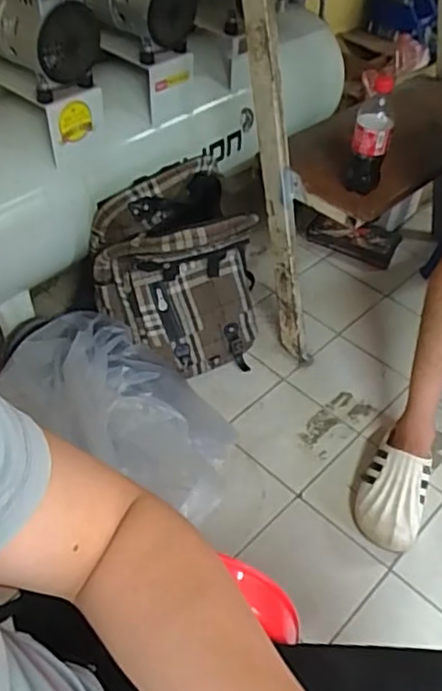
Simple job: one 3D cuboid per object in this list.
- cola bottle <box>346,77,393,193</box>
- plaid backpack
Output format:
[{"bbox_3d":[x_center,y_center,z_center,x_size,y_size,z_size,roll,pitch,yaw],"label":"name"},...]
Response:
[{"bbox_3d":[0.250,-0.346,1.062,0.060,0.192,0.057,12,47,8],"label":"cola bottle"},{"bbox_3d":[-0.074,-0.132,1.217,0.296,0.349,0.196,-26,53,-26],"label":"plaid backpack"}]

